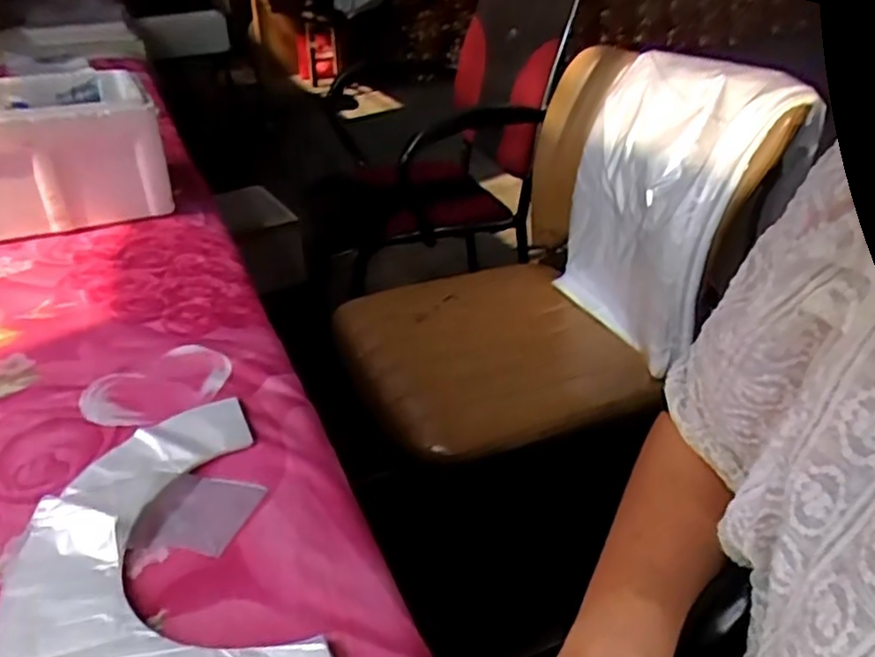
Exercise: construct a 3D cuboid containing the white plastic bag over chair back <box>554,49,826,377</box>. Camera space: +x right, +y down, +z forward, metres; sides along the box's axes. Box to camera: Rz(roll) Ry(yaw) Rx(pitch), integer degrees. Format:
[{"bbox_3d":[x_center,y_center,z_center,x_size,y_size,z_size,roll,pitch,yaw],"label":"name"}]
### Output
[{"bbox_3d":[0.314,-0.174,0.954,0.139,0.360,0.385,-10,33,-14],"label":"white plastic bag over chair back"}]

